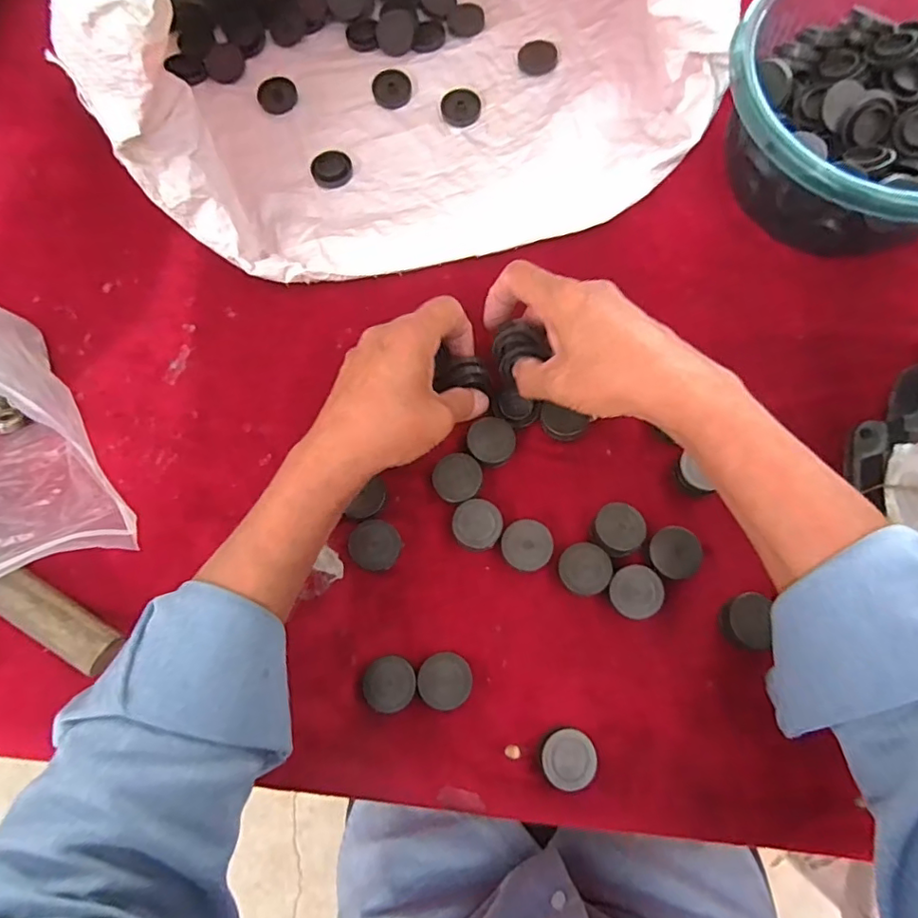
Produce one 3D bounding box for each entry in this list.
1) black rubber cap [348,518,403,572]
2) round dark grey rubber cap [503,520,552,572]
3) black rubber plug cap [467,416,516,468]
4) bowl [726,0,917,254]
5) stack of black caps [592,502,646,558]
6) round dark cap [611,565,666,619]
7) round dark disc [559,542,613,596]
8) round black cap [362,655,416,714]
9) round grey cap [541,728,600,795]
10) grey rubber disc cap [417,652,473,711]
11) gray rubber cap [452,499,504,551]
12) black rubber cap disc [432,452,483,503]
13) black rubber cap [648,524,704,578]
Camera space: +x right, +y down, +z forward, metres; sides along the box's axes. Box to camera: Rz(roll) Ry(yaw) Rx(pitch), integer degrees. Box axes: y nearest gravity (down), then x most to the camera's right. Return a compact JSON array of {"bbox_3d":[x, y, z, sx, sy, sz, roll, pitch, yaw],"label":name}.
[{"bbox_3d":[-0.056,0.058,0.372,0.035,0.014,0.032,-1,75,2],"label":"black rubber cap"},{"bbox_3d":[0.045,0.057,0.367,0.032,0.017,0.032,-1,75,2],"label":"round dark grey rubber cap"},{"bbox_3d":[0.022,-0.011,0.387,0.032,0.017,0.032,-1,75,2],"label":"black rubber plug cap"},{"bbox_3d":[0.289,-0.239,0.397,0.203,0.093,0.193,-1,75,2],"label":"bowl"},{"bbox_3d":[0.105,0.046,0.368,0.035,0.023,0.032,-36,76,-8],"label":"stack of black caps"},{"bbox_3d":[0.113,0.086,0.358,0.032,0.016,0.033,-1,75,2],"label":"round dark cap"},{"bbox_3d":[0.081,0.072,0.362,0.032,0.017,0.032,-1,75,2],"label":"round dark disc"},{"bbox_3d":[-0.042,0.140,0.348,0.032,0.015,0.031,-1,75,2],"label":"round black cap"},{"bbox_3d":[0.066,0.179,0.333,0.034,0.018,0.032,-1,75,2],"label":"round grey cap"},{"bbox_3d":[-0.008,0.138,0.346,0.032,0.016,0.033,-1,75,2],"label":"grey rubber disc cap"},{"bbox_3d":[0.013,0.044,0.370,0.032,0.016,0.032,-1,75,2],"label":"gray rubber cap"},{"bbox_3d":[-0.001,0.014,0.380,0.032,0.015,0.033,-1,75,2],"label":"black rubber cap disc"},{"bbox_3d":[0.141,0.061,0.364,0.034,0.010,0.033,-1,75,2],"label":"black rubber cap"}]

